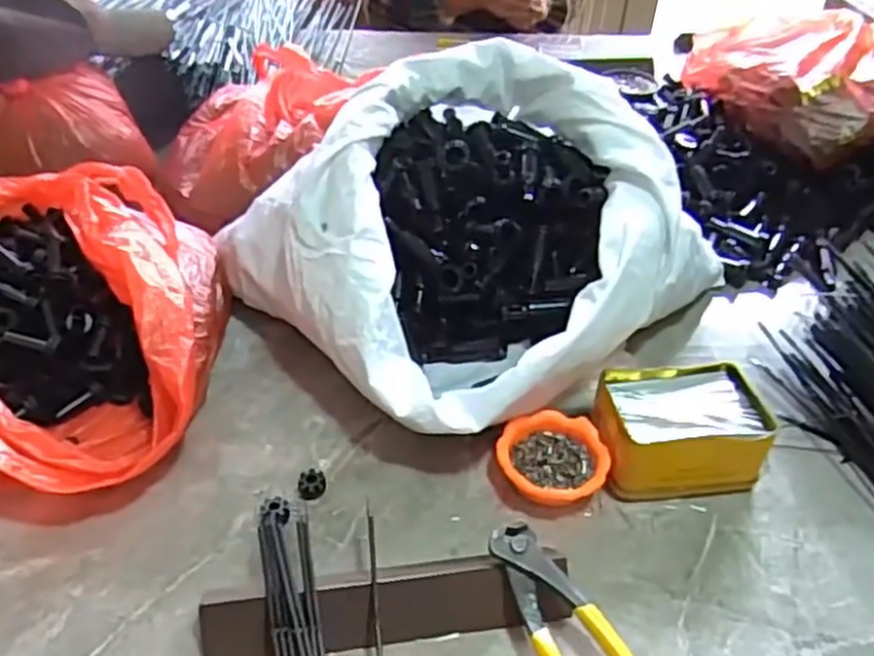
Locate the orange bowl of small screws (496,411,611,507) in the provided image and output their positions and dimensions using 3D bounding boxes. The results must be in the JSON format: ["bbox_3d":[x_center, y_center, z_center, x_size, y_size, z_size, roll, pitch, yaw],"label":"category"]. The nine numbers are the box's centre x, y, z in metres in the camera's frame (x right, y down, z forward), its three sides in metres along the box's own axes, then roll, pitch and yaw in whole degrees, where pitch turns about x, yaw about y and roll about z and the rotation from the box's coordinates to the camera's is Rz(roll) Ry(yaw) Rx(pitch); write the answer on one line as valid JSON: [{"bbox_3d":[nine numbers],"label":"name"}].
[{"bbox_3d":[0.081,0.095,0.529,0.074,0.035,0.069,2,39,-1],"label":"orange bowl of small screws"}]

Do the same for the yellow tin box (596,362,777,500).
[{"bbox_3d":[0.173,0.072,0.543,0.114,0.054,0.092,-2,39,-6],"label":"yellow tin box"}]

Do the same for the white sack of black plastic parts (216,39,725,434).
[{"bbox_3d":[0.046,-0.084,0.631,0.358,0.179,0.302,-26,47,-31],"label":"white sack of black plastic parts"}]

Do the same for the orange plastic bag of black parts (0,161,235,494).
[{"bbox_3d":[-0.309,0.000,0.580,0.267,0.116,0.289,1,39,-2],"label":"orange plastic bag of black parts"}]

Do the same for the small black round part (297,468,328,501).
[{"bbox_3d":[-0.086,0.109,0.514,0.019,0.017,0.017,-6,40,-10],"label":"small black round part"}]

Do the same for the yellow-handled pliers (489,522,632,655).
[{"bbox_3d":[0.080,0.179,0.410,0.047,0.017,0.162,-16,55,-25],"label":"yellow-handled pliers"}]

